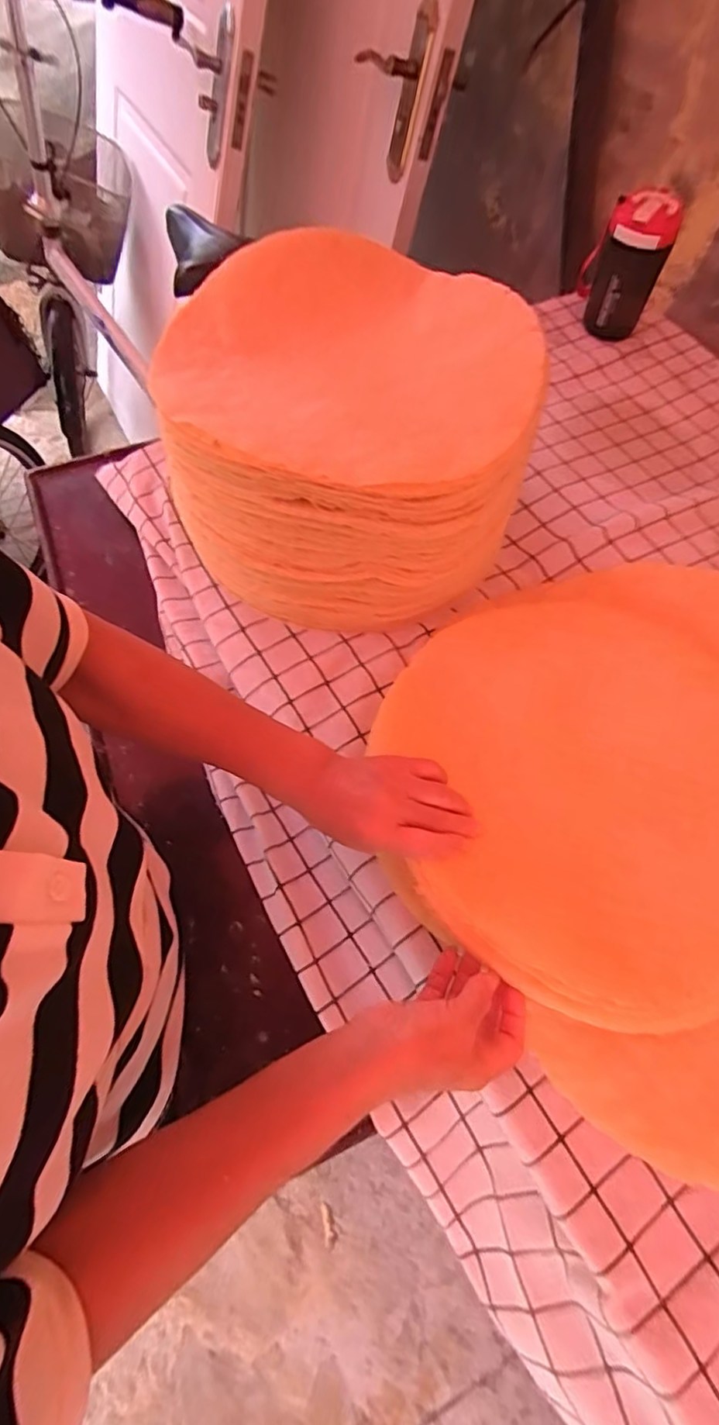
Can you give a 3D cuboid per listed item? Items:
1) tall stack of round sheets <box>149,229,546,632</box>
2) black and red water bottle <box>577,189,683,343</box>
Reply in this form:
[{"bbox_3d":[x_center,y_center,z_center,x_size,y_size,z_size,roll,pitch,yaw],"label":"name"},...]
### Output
[{"bbox_3d":[-0.014,-0.281,0.589,0.335,0.191,0.340,7,64,3],"label":"tall stack of round sheets"},{"bbox_3d":[0.356,-0.605,0.768,0.081,0.159,0.095,7,64,3],"label":"black and red water bottle"}]

